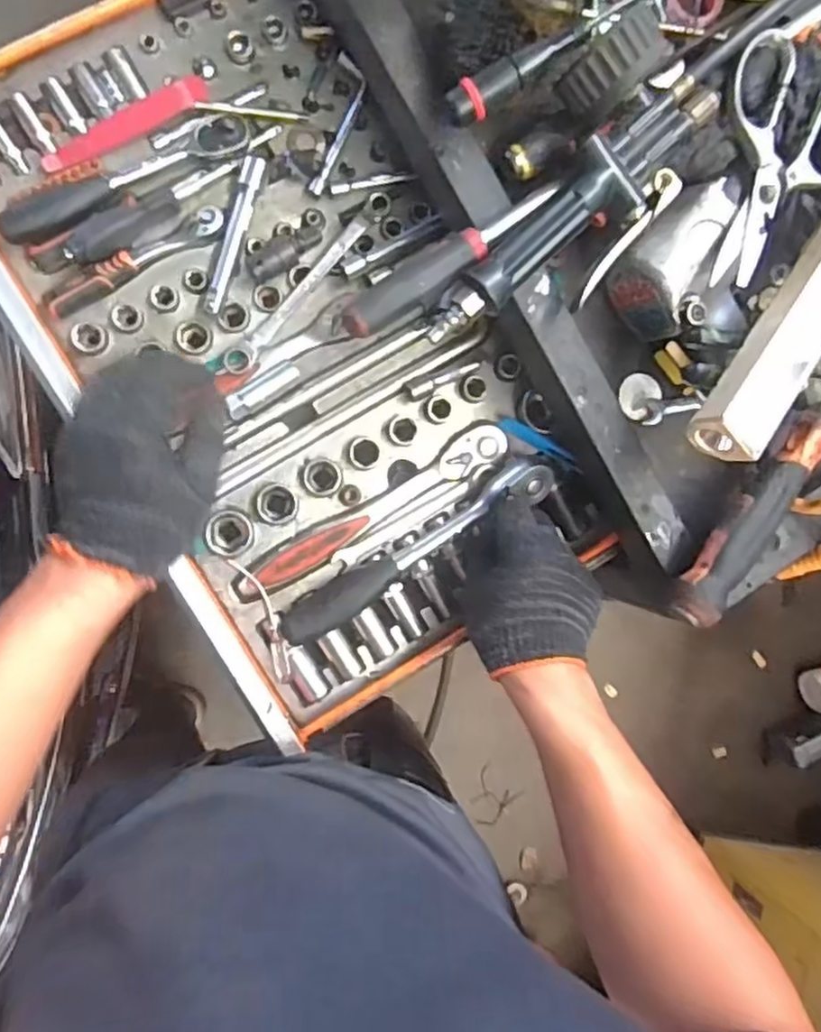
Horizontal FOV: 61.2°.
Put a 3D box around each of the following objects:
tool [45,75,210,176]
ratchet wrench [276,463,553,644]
[{"bbox_3d":[-0.215,-0.296,0.526,0.134,0.016,0.018,-32,97,-7],"label":"tool"},{"bbox_3d":[0.006,0.030,0.567,0.249,0.023,0.035,-32,97,-4],"label":"ratchet wrench"}]

